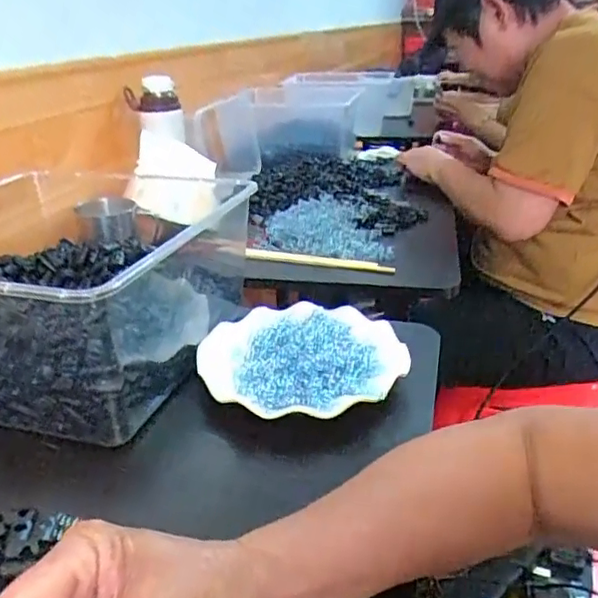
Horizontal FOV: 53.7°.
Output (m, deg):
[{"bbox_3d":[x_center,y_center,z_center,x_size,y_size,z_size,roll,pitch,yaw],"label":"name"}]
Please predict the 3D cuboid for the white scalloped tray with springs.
[{"bbox_3d":[0.003,0.047,0.537,0.180,0.046,0.171,-6,26,-11],"label":"white scalloped tray with springs"}]

